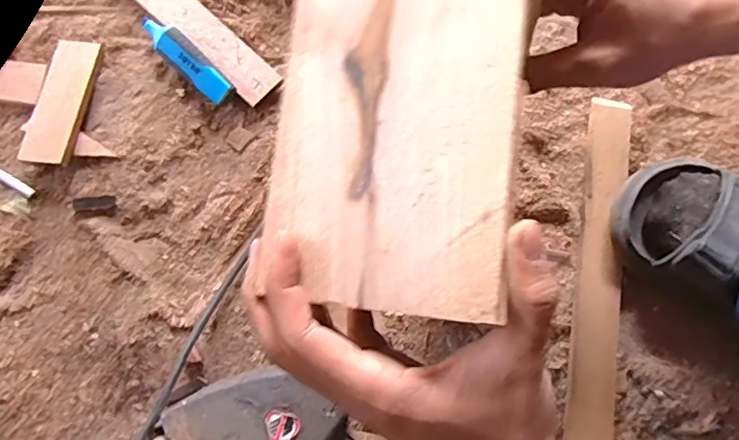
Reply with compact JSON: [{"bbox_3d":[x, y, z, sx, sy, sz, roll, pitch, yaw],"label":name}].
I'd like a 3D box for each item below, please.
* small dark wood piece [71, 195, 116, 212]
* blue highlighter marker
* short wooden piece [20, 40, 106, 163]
[{"bbox_3d":[-0.229,-0.014,0.447,0.038,0.004,0.012,-3,77,-1],"label":"small dark wood piece"},{"bbox_3d":[-0.159,-0.141,0.467,0.095,0.024,0.025,41,80,8],"label":"blue highlighter marker"},{"bbox_3d":[-0.260,-0.100,0.456,0.039,0.011,0.113,7,73,0],"label":"short wooden piece"}]

